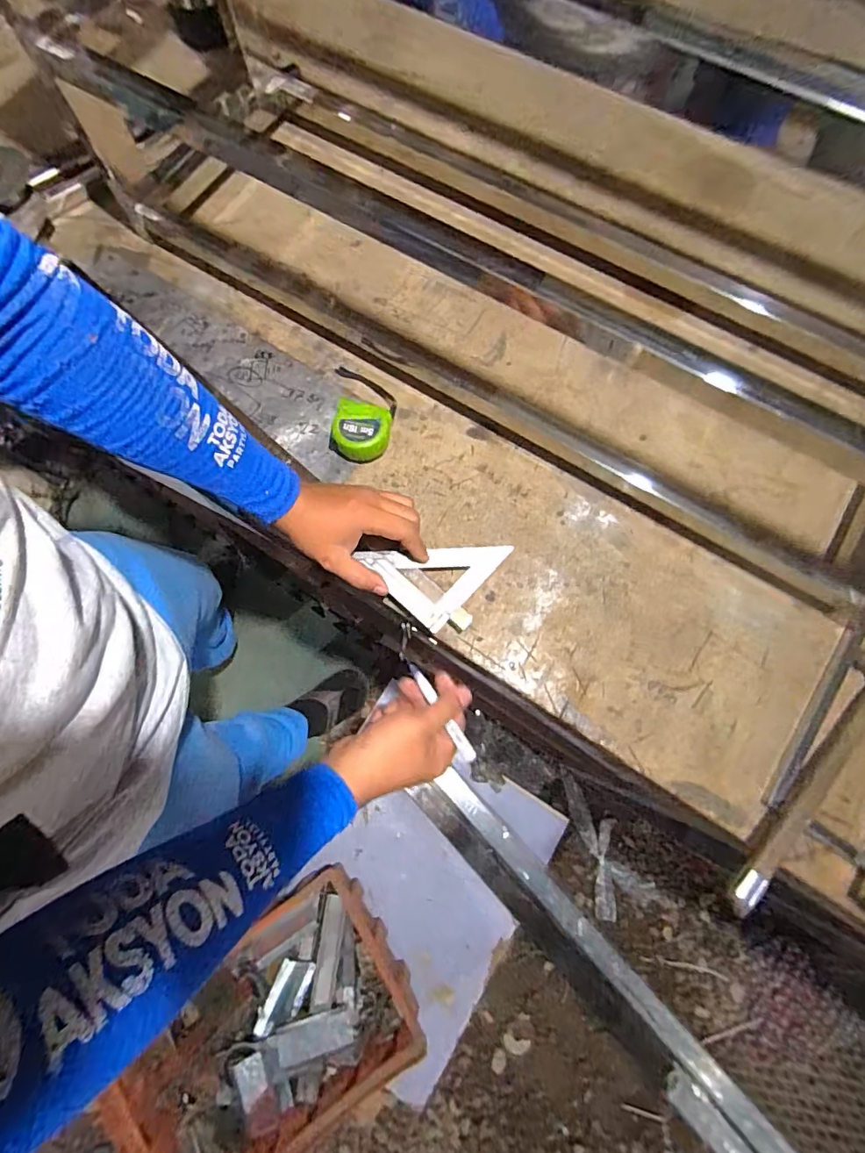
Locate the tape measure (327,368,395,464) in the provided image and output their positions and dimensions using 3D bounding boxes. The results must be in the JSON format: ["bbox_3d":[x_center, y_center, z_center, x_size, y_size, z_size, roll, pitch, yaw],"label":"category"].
[{"bbox_3d":[-0.086,-0.202,0.599,0.081,0.039,0.130,3,74,2],"label":"tape measure"}]

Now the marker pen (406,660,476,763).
[{"bbox_3d":[0.006,0.125,0.473,0.013,0.009,0.110,-33,65,-7],"label":"marker pen"}]

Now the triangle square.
[{"bbox_3d":[0.001,-0.020,0.538,0.114,0.012,0.121,42,80,9],"label":"triangle square"}]

